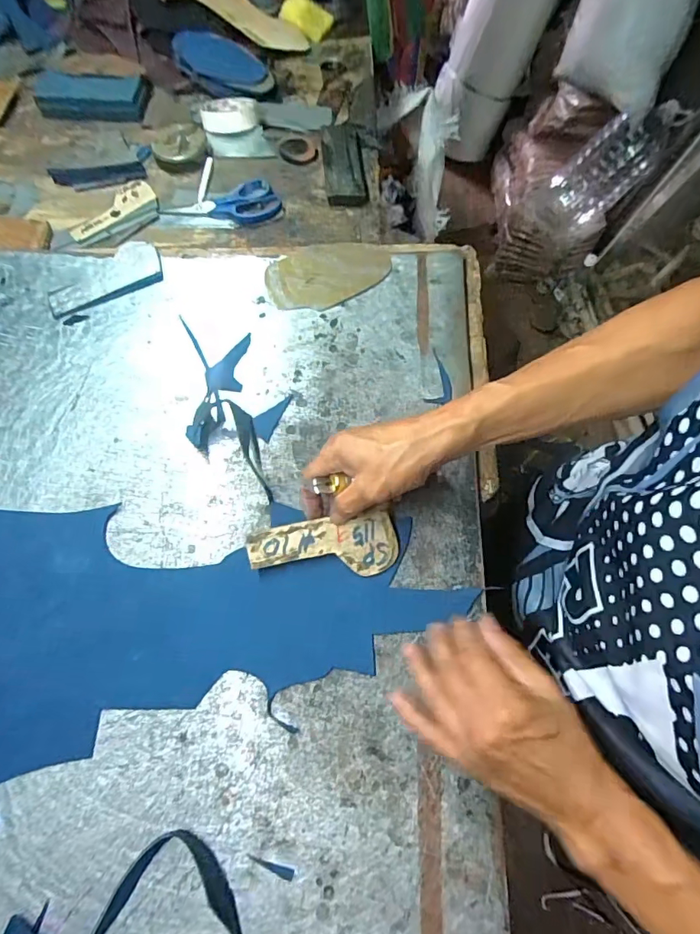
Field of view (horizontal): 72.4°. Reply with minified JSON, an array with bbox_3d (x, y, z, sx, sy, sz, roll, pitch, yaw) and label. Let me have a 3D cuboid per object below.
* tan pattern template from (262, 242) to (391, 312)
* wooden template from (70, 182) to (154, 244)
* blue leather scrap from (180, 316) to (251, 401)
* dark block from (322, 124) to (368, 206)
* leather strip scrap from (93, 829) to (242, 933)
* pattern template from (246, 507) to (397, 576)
[{"bbox_3d":[-0.026,-0.225,0.559,0.140,0.005,0.089,1,73,3],"label":"tan pattern template"},{"bbox_3d":[-0.322,-0.347,0.643,0.123,0.009,0.045,-35,74,-17],"label":"wooden template"},{"bbox_3d":[-0.140,-0.128,0.526,0.063,0.004,0.110,-20,69,-8],"label":"blue leather scrap"},{"bbox_3d":[-0.010,-0.435,0.678,0.055,0.017,0.172,-4,68,-6],"label":"dark block"},{"bbox_3d":[-0.105,0.334,0.323,0.084,0.015,0.145,-42,71,-19],"label":"leather strip scrap"},{"bbox_3d":[-0.023,0.074,0.426,0.130,0.004,0.053,-8,81,-7],"label":"pattern template"}]

